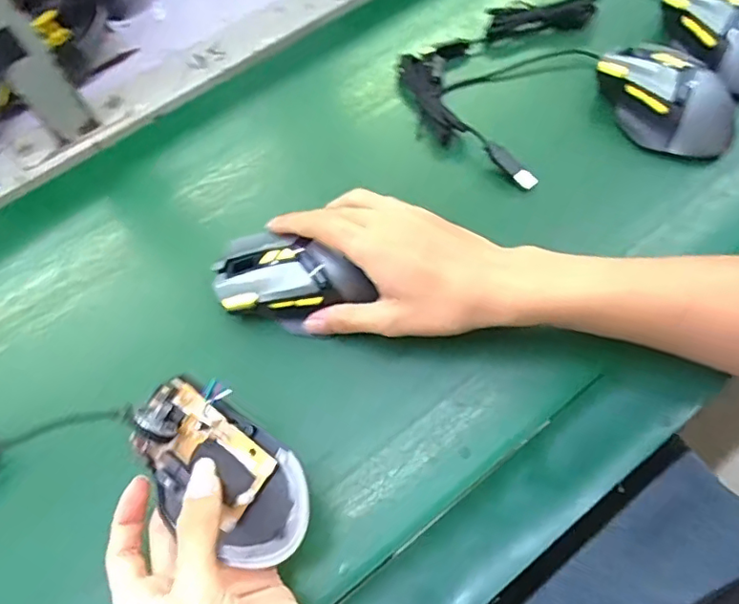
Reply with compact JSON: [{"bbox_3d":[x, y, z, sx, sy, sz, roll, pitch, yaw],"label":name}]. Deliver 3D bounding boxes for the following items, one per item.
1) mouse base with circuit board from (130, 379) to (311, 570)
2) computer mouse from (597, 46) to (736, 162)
[{"bbox_3d":[-0.082,0.089,0.287,0.111,0.027,0.061,30,88,9],"label":"mouse base with circuit board"},{"bbox_3d":[0.232,-0.159,0.440,0.112,0.041,0.067,32,70,16],"label":"computer mouse"}]

